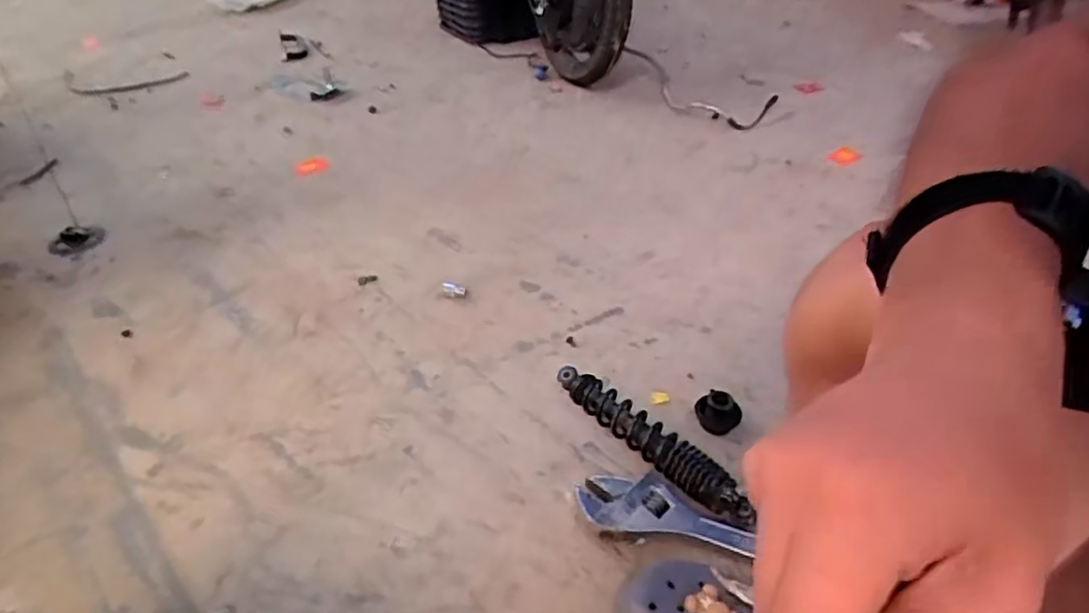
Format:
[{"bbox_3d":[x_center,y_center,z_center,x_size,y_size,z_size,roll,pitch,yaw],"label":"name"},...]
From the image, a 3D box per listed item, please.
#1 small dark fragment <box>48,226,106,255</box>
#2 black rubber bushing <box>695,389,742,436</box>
[{"bbox_3d":[-0.830,-0.118,1.158,0.086,0.022,0.086,-21,43,-23],"label":"small dark fragment"},{"bbox_3d":[0.214,0.134,0.810,0.054,0.043,0.044,11,41,14],"label":"black rubber bushing"}]

